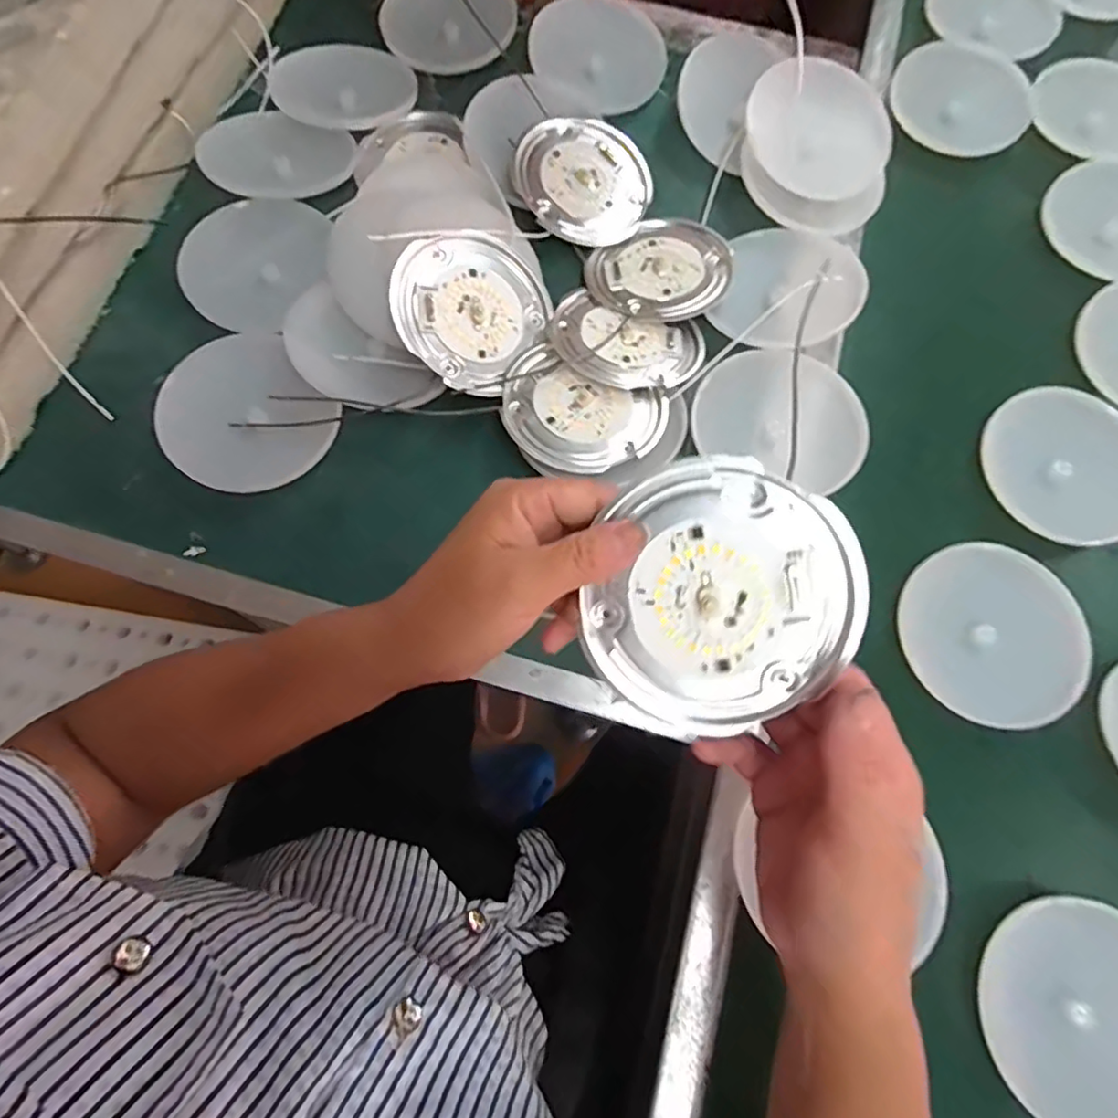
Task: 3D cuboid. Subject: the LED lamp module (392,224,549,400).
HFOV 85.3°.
[{"bbox_3d":[-0.058,-0.166,0.398,0.095,0.008,0.102,38,71,-16],"label":"LED lamp module"}]

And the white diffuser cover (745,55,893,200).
[{"bbox_3d":[0.195,-0.323,0.455,0.105,0.008,0.092,7,100,1],"label":"white diffuser cover"}]

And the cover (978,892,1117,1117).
[{"bbox_3d":[0.279,0.243,0.318,0.106,0.018,0.106,41,77,10],"label":"cover"}]

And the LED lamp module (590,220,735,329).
[{"bbox_3d":[0.077,-0.211,0.446,0.105,0.014,0.091,-30,77,-9],"label":"LED lamp module"}]

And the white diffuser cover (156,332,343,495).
[{"bbox_3d":[-0.206,-0.093,0.397,0.097,0.019,0.108,-39,78,-11],"label":"white diffuser cover"}]

